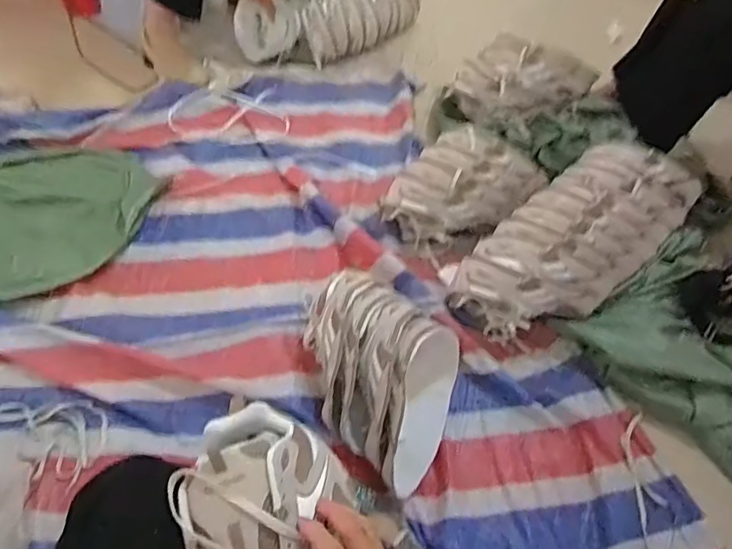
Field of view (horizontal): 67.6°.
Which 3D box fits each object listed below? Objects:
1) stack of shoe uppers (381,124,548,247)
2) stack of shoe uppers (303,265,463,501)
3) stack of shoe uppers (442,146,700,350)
[{"bbox_3d":[0.195,-0.170,1.102,0.224,0.146,0.269,36,61,17],"label":"stack of shoe uppers"},{"bbox_3d":[0.012,0.156,0.873,0.276,0.146,0.263,25,58,11],"label":"stack of shoe uppers"},{"bbox_3d":[0.408,-0.075,1.044,0.559,0.144,0.238,-33,65,-24],"label":"stack of shoe uppers"}]

